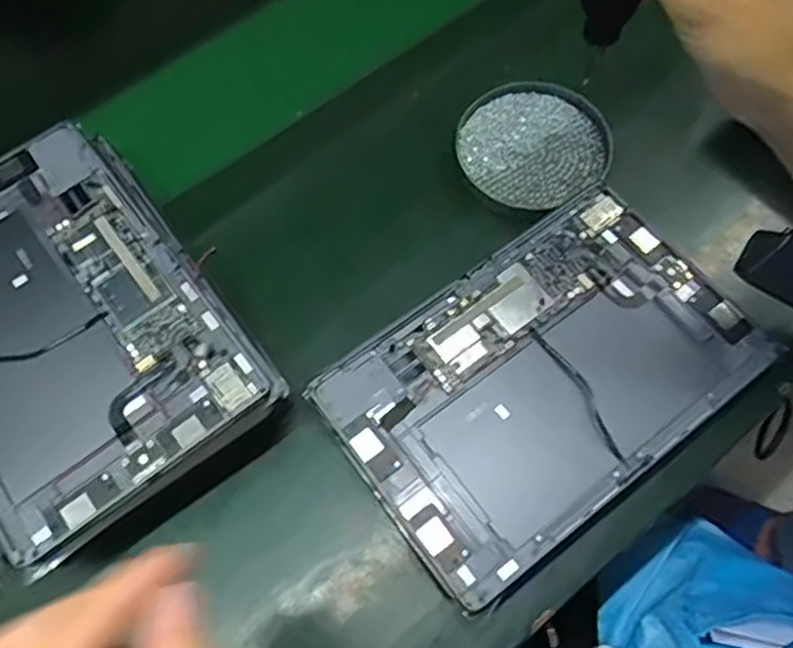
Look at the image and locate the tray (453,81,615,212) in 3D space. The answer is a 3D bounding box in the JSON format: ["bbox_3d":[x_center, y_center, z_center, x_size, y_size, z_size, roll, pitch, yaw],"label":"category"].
[{"bbox_3d":[0.115,-0.152,0.606,0.118,0.036,0.131,34,71,19],"label":"tray"}]

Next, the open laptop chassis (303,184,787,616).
[{"bbox_3d":[0.101,0.030,0.472,0.277,0.017,0.175,-34,67,-15],"label":"open laptop chassis"}]

